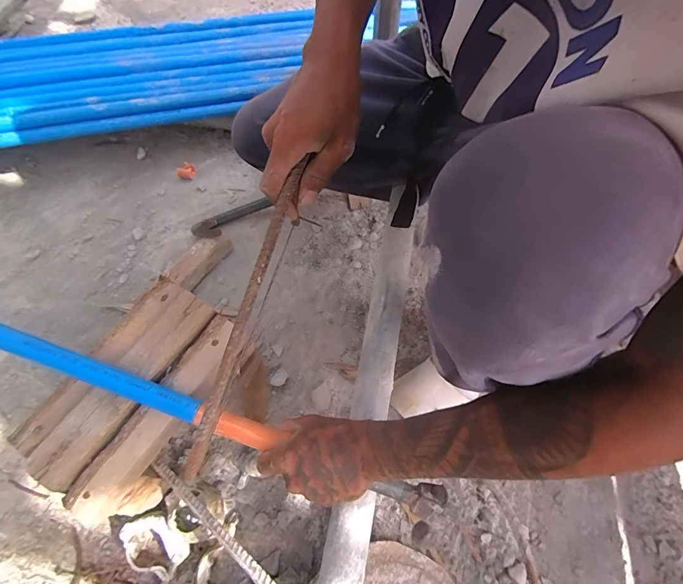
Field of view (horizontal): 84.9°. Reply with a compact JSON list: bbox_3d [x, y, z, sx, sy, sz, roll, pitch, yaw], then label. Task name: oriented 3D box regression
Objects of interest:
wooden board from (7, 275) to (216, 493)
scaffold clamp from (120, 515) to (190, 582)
[{"bbox_3d":[-0.263,0.093,0.439,0.092,0.015,0.238,30,66,15],"label":"wooden board"},{"bbox_3d":[-0.237,0.323,0.477,0.077,0.047,0.056,35,68,17],"label":"scaffold clamp"}]

